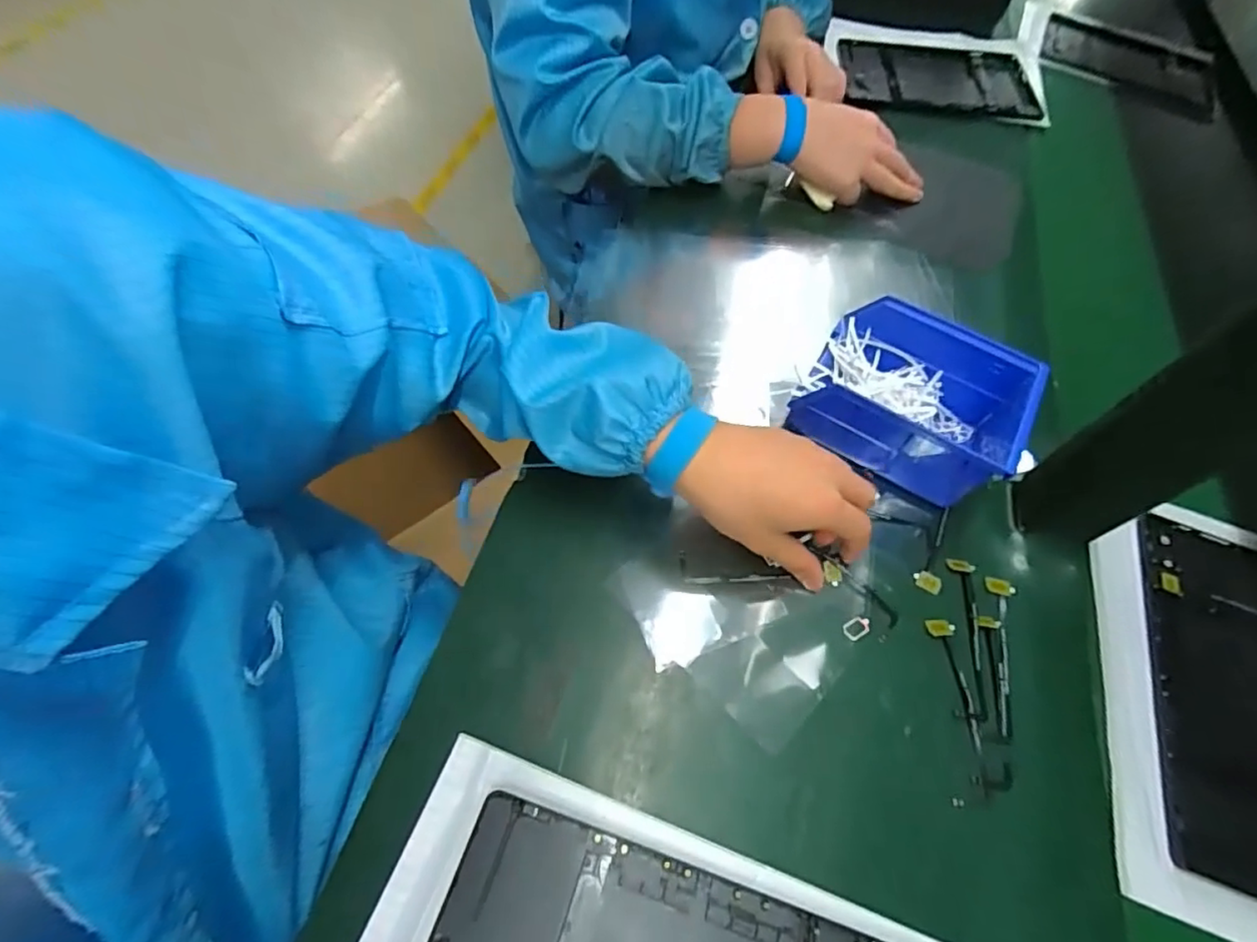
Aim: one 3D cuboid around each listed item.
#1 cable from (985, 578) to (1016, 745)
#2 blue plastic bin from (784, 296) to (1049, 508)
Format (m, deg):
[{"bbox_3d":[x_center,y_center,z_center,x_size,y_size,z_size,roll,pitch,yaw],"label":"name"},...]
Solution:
[{"bbox_3d":[0.233,0.116,0.370,0.017,0.004,0.106,19,60,5],"label":"cable"},{"bbox_3d":[0.202,-0.048,0.427,0.143,0.073,0.108,26,59,11],"label":"blue plastic bin"}]

